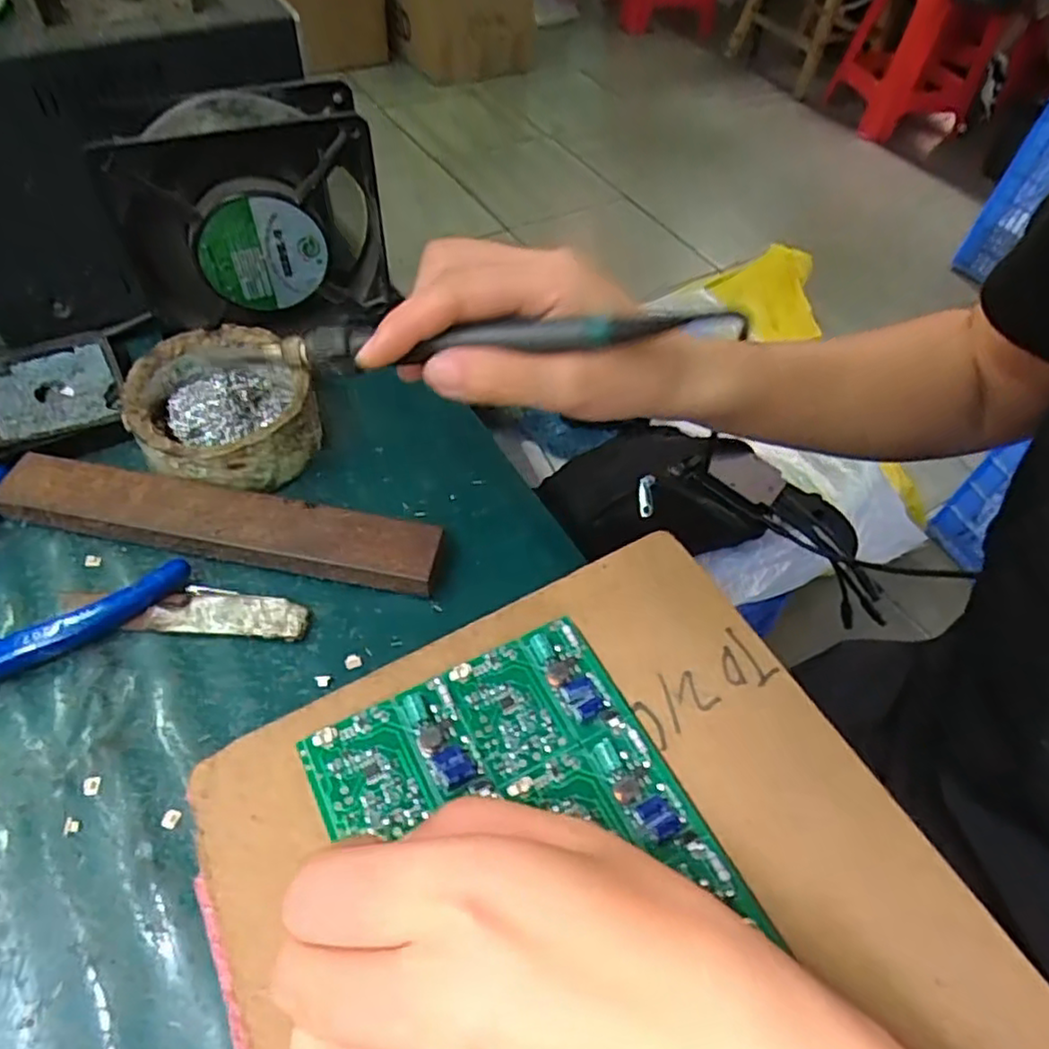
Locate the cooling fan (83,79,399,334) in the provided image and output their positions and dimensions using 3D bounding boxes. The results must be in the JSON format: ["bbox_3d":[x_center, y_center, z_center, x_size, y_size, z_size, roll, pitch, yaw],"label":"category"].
[{"bbox_3d":[-0.133,-0.147,0.343,0.120,0.109,0.051,-21,58,-19],"label":"cooling fan"}]

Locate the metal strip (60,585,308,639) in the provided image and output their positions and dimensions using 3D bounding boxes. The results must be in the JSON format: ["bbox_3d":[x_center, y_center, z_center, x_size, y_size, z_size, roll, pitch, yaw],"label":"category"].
[{"bbox_3d":[-0.142,0.035,0.291,0.103,0.005,0.021,3,55,1],"label":"metal strip"}]

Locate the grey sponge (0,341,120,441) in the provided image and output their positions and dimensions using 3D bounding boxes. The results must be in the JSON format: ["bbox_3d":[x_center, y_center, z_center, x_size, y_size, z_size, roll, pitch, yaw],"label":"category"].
[{"bbox_3d":[-0.234,-0.066,0.343,0.053,0.011,0.059,-27,59,-18],"label":"grey sponge"}]

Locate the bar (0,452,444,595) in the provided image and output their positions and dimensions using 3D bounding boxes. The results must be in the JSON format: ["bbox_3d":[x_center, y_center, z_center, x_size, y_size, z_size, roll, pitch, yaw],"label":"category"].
[{"bbox_3d":[-0.134,0.001,0.309,0.195,0.022,0.030,10,55,6],"label":"bar"}]

